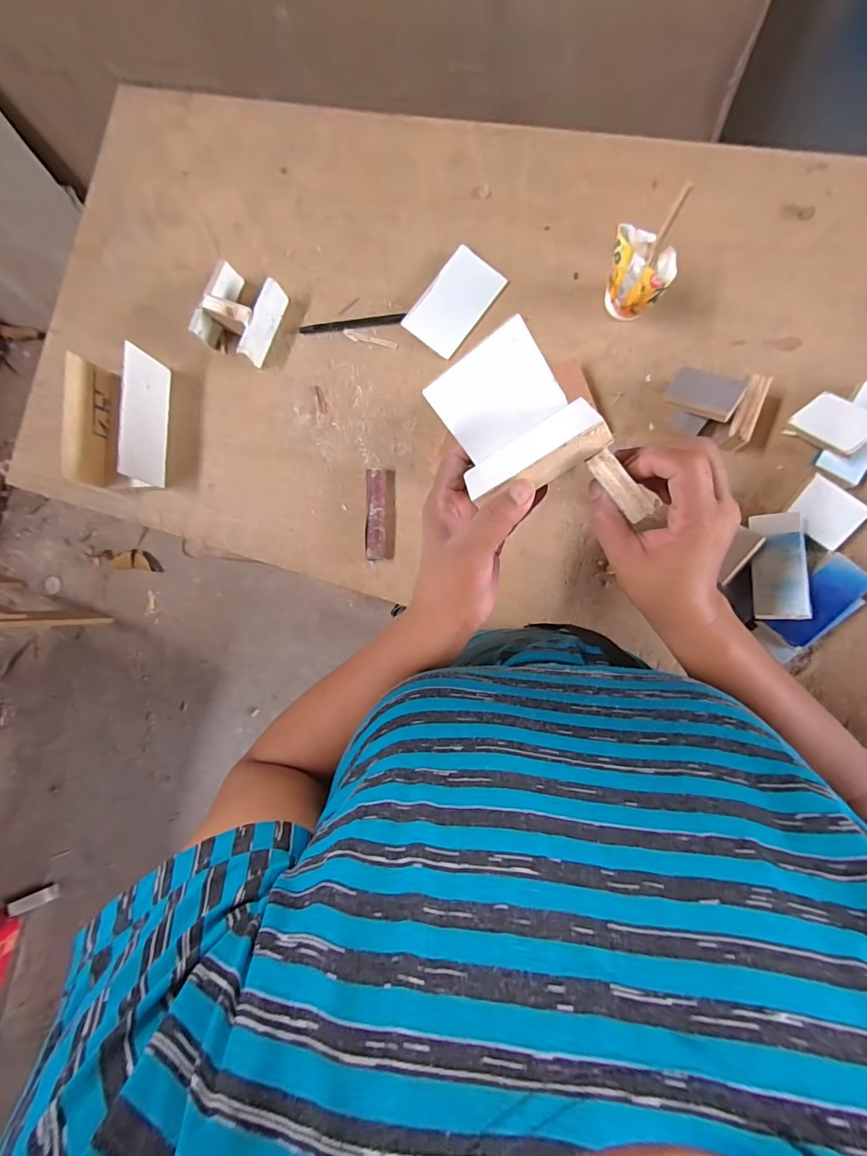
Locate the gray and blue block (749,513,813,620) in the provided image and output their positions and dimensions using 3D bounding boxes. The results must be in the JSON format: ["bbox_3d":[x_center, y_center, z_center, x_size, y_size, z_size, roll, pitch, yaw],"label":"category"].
[{"bbox_3d":[0.301,-0.012,0.404,0.039,0.008,0.096,-4,67,37],"label":"gray and blue block"}]

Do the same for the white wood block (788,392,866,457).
[{"bbox_3d":[0.355,-0.136,0.410,0.041,0.012,0.058,-43,57,9],"label":"white wood block"}]

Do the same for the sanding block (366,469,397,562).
[{"bbox_3d":[-0.057,-0.068,0.499,0.028,0.015,0.096,0,89,9],"label":"sanding block"}]

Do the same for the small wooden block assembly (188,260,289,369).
[{"bbox_3d":[-0.220,-0.301,0.527,0.076,0.044,0.089,26,93,10],"label":"small wooden block assembly"}]

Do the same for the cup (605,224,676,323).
[{"bbox_3d":[0.192,-0.284,0.439,0.059,0.064,0.051,19,91,10],"label":"cup"}]

